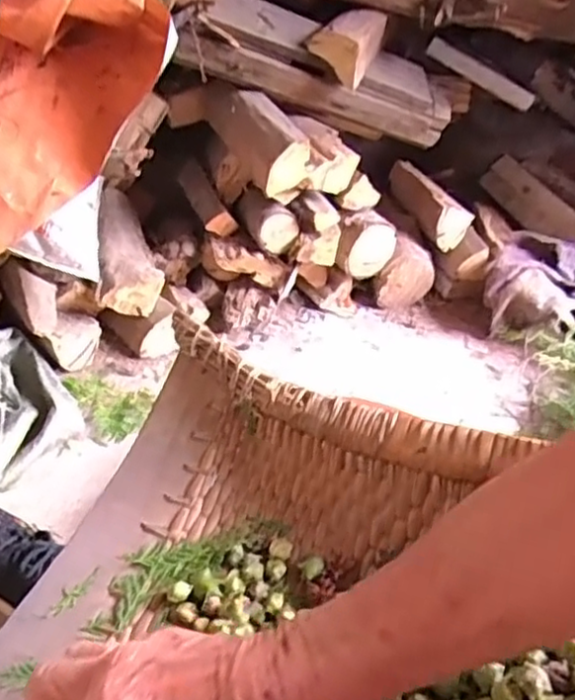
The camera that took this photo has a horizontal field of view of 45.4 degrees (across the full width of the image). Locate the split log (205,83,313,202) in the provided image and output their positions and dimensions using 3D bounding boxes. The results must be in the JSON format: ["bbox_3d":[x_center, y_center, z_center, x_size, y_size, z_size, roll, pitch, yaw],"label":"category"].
[{"bbox_3d":[-0.051,-0.337,1.099,0.072,0.109,0.260,-15,41,-24],"label":"split log"}]

